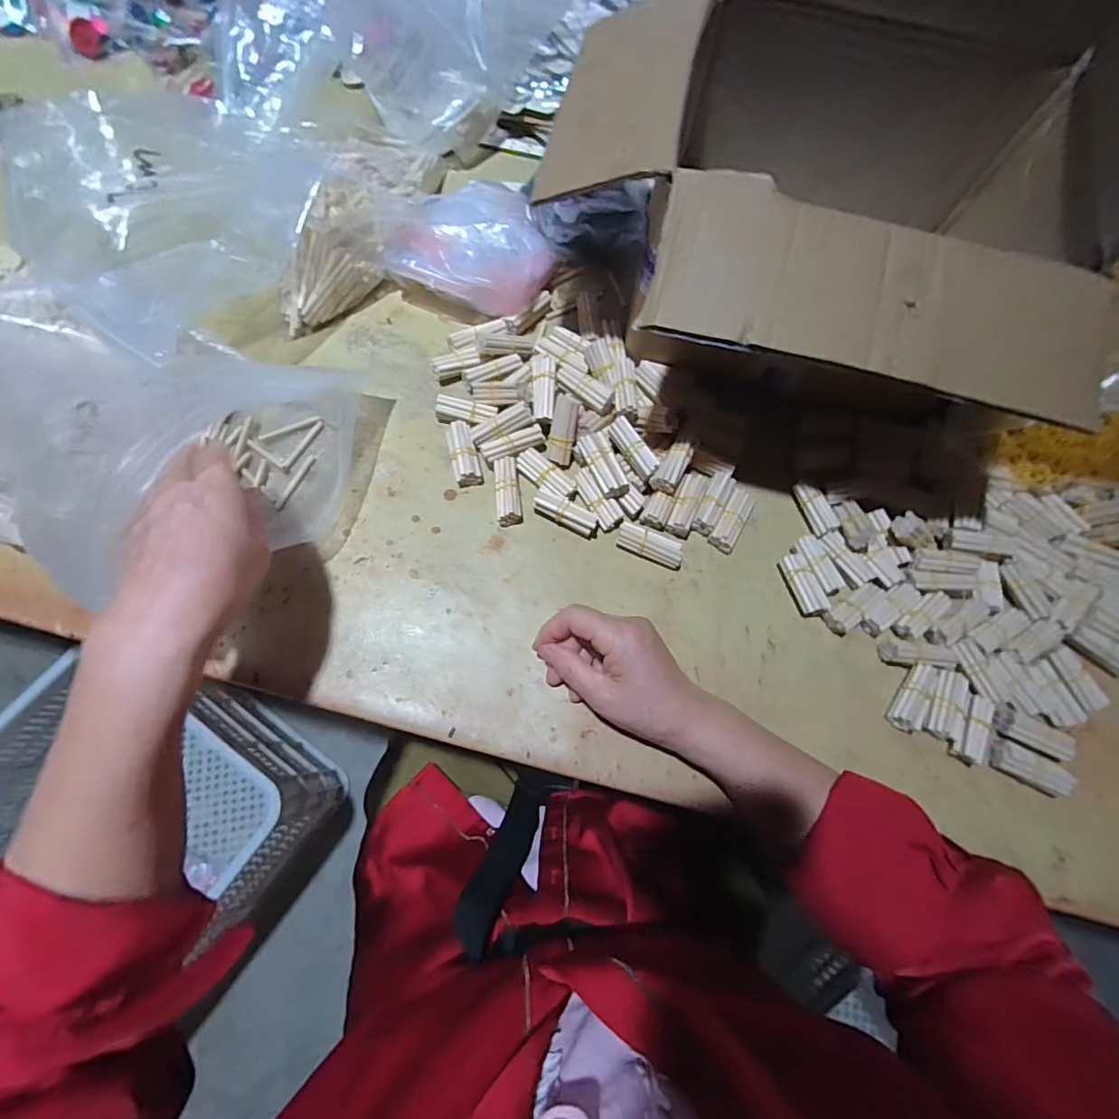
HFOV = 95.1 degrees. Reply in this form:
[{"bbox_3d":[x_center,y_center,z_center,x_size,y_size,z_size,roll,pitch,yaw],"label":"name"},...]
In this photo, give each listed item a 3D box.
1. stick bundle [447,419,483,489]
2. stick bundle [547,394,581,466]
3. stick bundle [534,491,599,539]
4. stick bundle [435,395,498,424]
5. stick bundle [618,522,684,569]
[{"bbox_3d":[-0.084,-0.093,0.448,0.023,0.014,0.056,-14,73,-9],"label":"stick bundle"},{"bbox_3d":[0.003,-0.112,0.443,0.023,0.013,0.057,11,116,1],"label":"stick bundle"},{"bbox_3d":[0.005,-0.038,0.432,0.058,0.020,0.018,23,71,4],"label":"stick bundle"},{"bbox_3d":[-0.084,-0.131,0.459,0.053,0.013,0.022,14,70,0],"label":"stick bundle"},{"bbox_3d":[0.076,-0.012,0.431,0.055,0.018,0.022,21,71,3],"label":"stick bundle"}]

